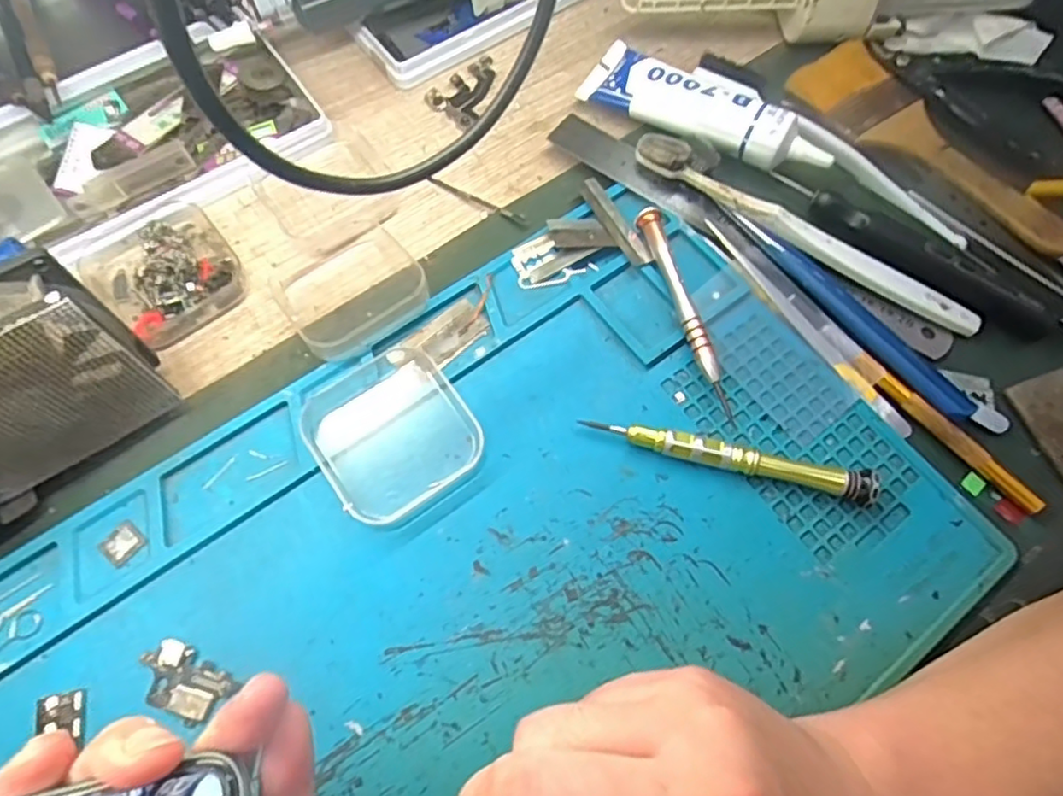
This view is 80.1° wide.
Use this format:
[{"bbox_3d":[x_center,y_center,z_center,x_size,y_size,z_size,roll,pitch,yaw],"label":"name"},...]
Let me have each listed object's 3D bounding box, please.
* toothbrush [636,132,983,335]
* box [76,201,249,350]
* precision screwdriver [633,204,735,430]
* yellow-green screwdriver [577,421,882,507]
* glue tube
[{"bbox_3d":[0.135,-0.085,0.309,0.182,0.014,0.019,30,70,11],"label":"toothbrush"},{"bbox_3d":[-0.176,-0.063,0.304,0.062,0.020,0.065,-39,74,-16],"label":"box"},{"bbox_3d":[0.072,-0.043,0.300,0.011,0.012,0.109,-13,68,-7],"label":"precision screwdriver"},{"bbox_3d":[0.086,0.024,0.272,0.121,0.017,0.015,15,68,5],"label":"yellow-green screwdriver"},{"bbox_3d":[0.094,-0.157,0.338,0.134,0.027,0.045,28,69,10],"label":"glue tube"}]

